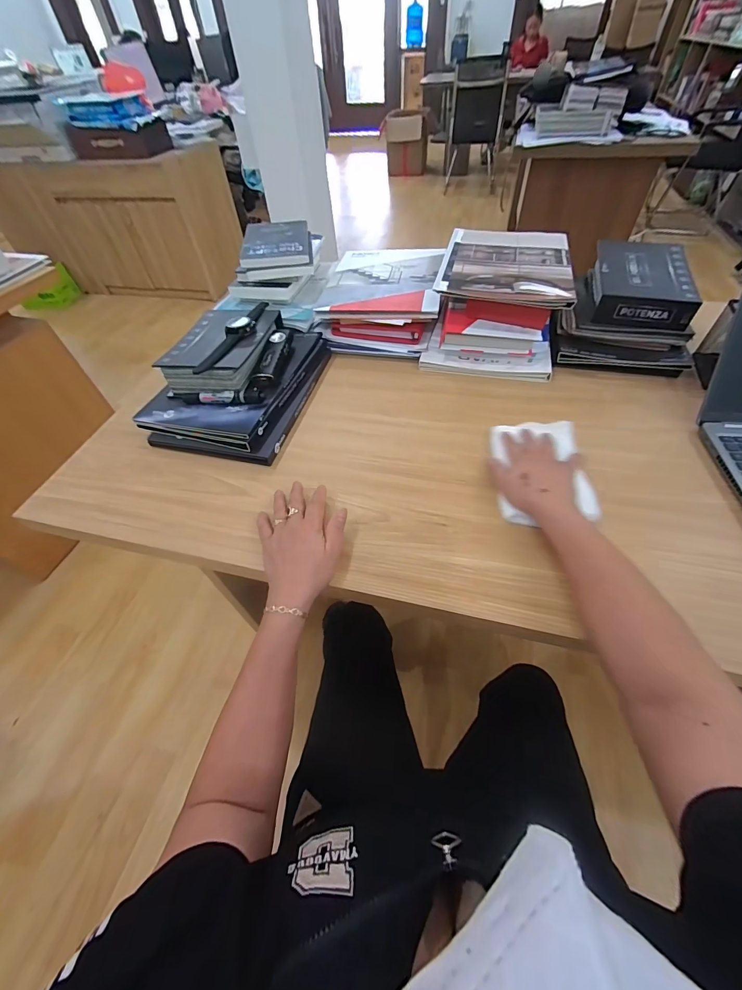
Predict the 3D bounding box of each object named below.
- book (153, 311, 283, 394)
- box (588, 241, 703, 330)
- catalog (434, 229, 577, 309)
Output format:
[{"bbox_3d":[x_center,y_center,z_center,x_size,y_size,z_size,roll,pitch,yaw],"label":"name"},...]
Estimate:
[{"bbox_3d":[-0.249,-0.258,0.636,0.138,0.046,0.218,5,53,8],"label":"book"},{"bbox_3d":[0.480,-0.385,0.670,0.146,0.060,0.211,8,53,10],"label":"box"},{"bbox_3d":[0.246,-0.423,0.676,0.218,0.018,0.275,10,54,12],"label":"catalog"}]

